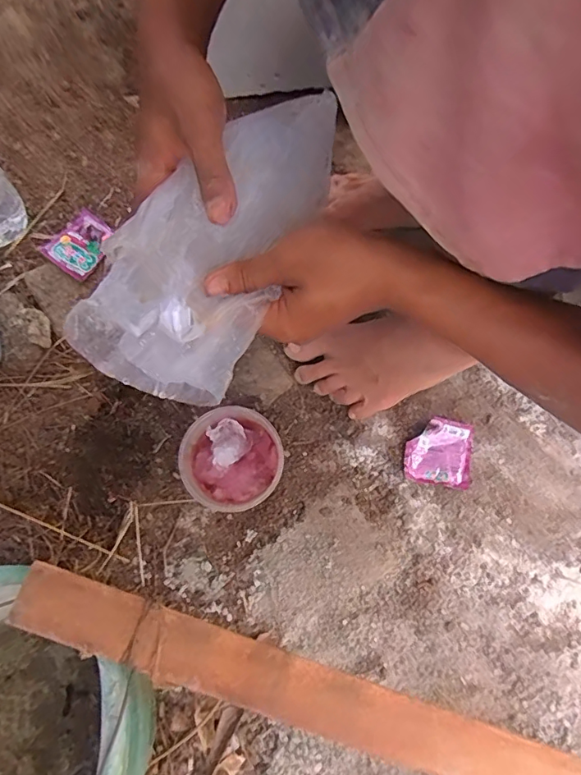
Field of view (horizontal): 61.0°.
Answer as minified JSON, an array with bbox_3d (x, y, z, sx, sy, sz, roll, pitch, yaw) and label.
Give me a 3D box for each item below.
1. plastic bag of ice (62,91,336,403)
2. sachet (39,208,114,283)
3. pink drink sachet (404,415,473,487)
[{"bbox_3d":[-0.038,-0.112,0.329,0.106,0.060,0.251,29,71,10],"label":"plastic bag of ice"},{"bbox_3d":[-0.264,-0.182,0.619,0.086,0.010,0.081,35,76,19],"label":"sachet"},{"bbox_3d":[0.166,0.071,0.551,0.073,0.008,0.073,10,75,5],"label":"pink drink sachet"}]

